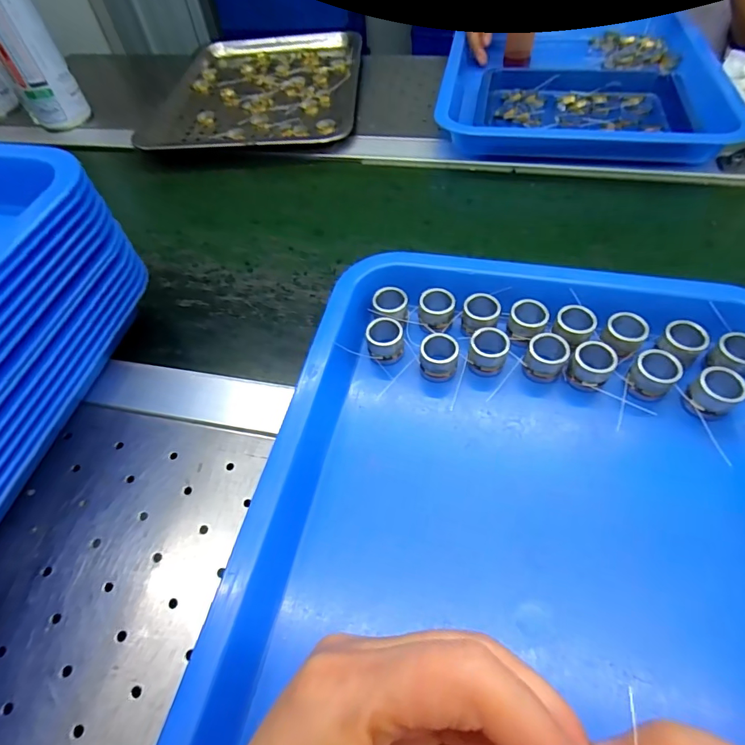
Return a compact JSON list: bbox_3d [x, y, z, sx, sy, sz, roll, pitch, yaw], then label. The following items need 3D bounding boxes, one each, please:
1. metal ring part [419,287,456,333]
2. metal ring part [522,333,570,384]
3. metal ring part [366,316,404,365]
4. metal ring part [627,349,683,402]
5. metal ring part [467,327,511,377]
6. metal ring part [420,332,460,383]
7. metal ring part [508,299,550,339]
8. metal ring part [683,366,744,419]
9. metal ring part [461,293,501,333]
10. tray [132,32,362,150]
[{"bbox_3d":[0.046,-0.045,0.321,0.024,0.017,0.027,4,54,8],"label":"metal ring part"},{"bbox_3d":[0.114,-0.009,0.296,0.025,0.027,0.020,17,56,17],"label":"metal ring part"},{"bbox_3d":[0.009,-0.021,0.311,0.024,0.025,0.024,-2,53,3],"label":"metal ring part"},{"bbox_3d":[0.175,0.002,0.280,0.024,0.024,0.021,36,64,27],"label":"metal ring part"},{"bbox_3d":[0.078,-0.014,0.302,0.024,0.023,0.023,8,54,11],"label":"metal ring part"},{"bbox_3d":[0.044,-0.010,0.301,0.024,0.025,0.023,4,54,8],"label":"metal ring part"},{"bbox_3d":[0.107,-0.037,0.308,0.024,0.014,0.023,-2,53,3],"label":"metal ring part"},{"bbox_3d":[0.205,0.014,0.271,0.029,0.021,0.023,-37,59,-21],"label":"metal ring part"},{"bbox_3d":[0.076,-0.042,0.315,0.024,0.014,0.027,8,54,11],"label":"metal ring part"},{"bbox_3d":[-0.147,-0.374,0.599,0.259,0.026,0.329,0,53,5],"label":"tray"}]

